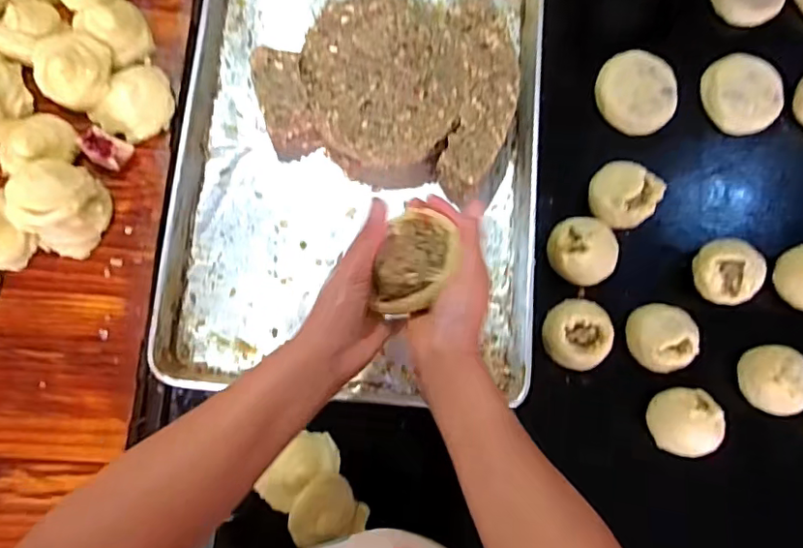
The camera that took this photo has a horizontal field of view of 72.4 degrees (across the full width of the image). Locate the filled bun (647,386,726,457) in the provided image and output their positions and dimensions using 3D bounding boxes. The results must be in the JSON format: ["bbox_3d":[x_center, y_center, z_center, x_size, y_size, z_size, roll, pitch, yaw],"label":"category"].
[{"bbox_3d":[0.322,0.169,0.625,0.064,0.060,0.074,-1,82,-7],"label":"filled bun"}]

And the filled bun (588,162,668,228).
[{"bbox_3d":[0.269,-0.096,0.657,0.075,0.040,0.078,1,81,-6],"label":"filled bun"}]

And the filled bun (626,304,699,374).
[{"bbox_3d":[0.302,0.075,0.637,0.064,0.050,0.078,-2,82,-7],"label":"filled bun"}]

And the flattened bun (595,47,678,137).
[{"bbox_3d":[0.302,-0.232,0.697,0.100,0.024,0.102,1,81,-6],"label":"flattened bun"}]

